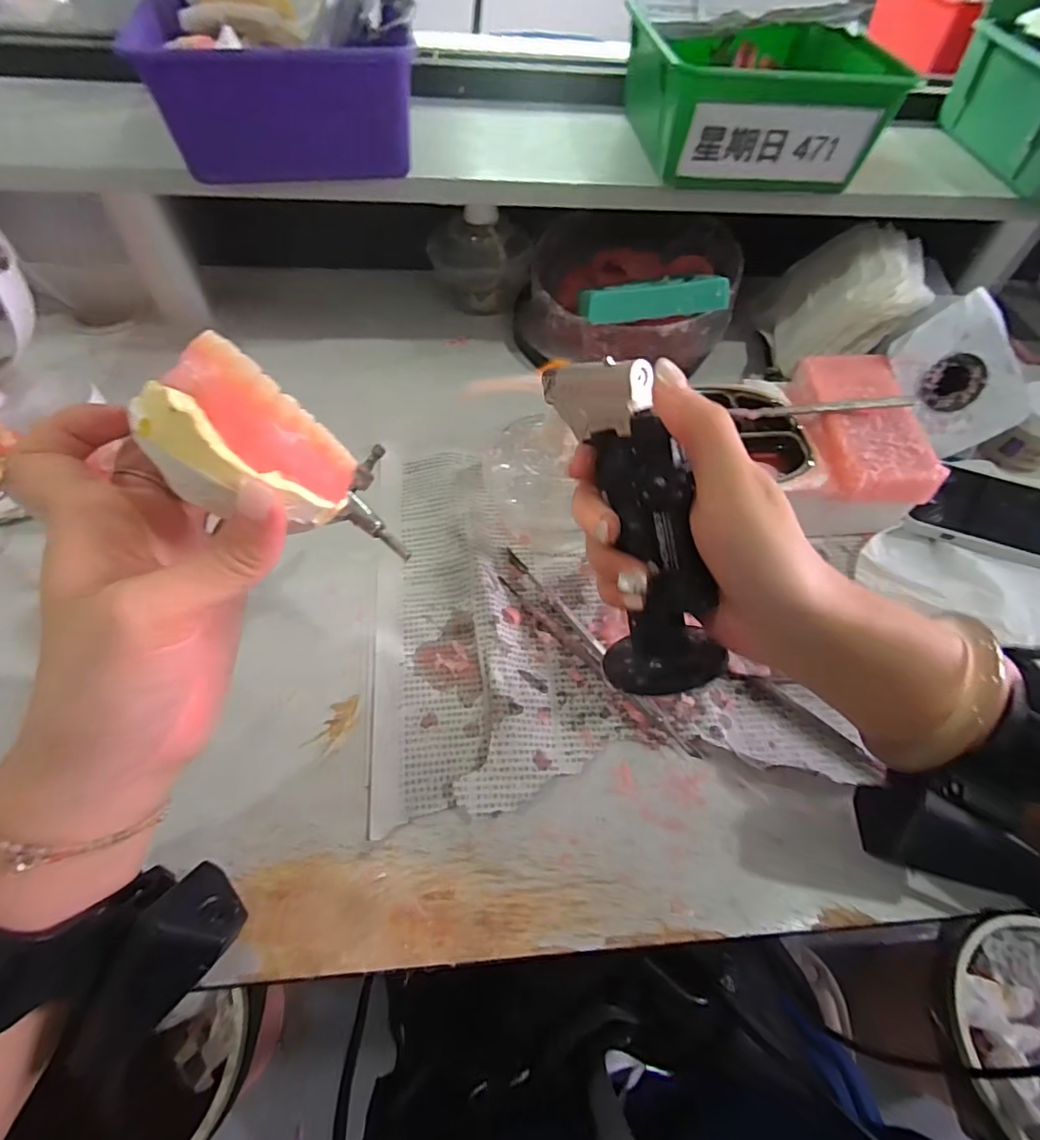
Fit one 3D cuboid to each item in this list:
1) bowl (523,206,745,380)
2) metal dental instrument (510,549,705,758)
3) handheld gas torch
[{"bbox_3d":[0.098,-0.260,0.482,0.178,0.075,0.192,2,57,-3],"label":"bowl"},{"bbox_3d":[0.043,0.043,0.323,0.009,0.007,0.168,-32,64,-22],"label":"metal dental instrument"},{"bbox_3d":[0.052,-0.019,0.247,0.044,0.059,0.151,-19,102,-16],"label":"handheld gas torch"}]

